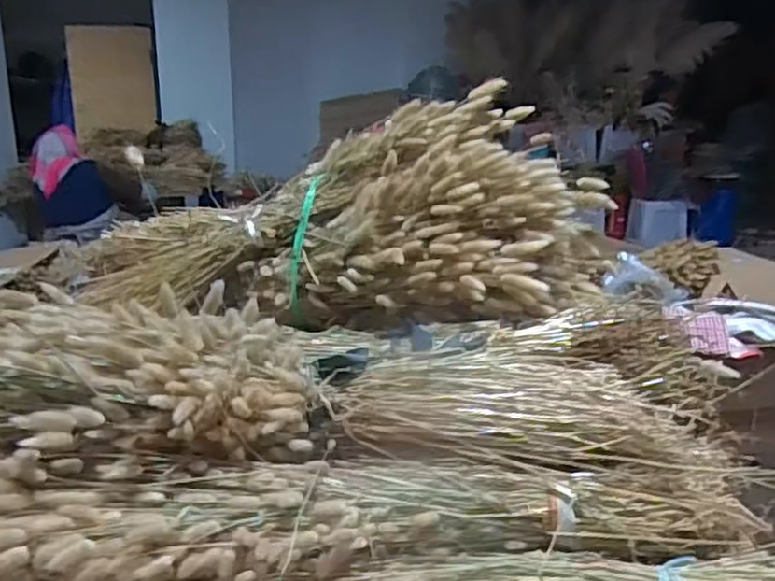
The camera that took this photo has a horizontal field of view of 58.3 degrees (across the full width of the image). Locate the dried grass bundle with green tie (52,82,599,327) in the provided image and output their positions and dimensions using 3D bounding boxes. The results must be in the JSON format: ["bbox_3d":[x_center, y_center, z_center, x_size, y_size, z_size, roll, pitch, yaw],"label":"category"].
[{"bbox_3d":[-0.103,-0.132,1.134,0.865,0.297,0.304,4,15,15],"label":"dried grass bundle with green tie"}]

